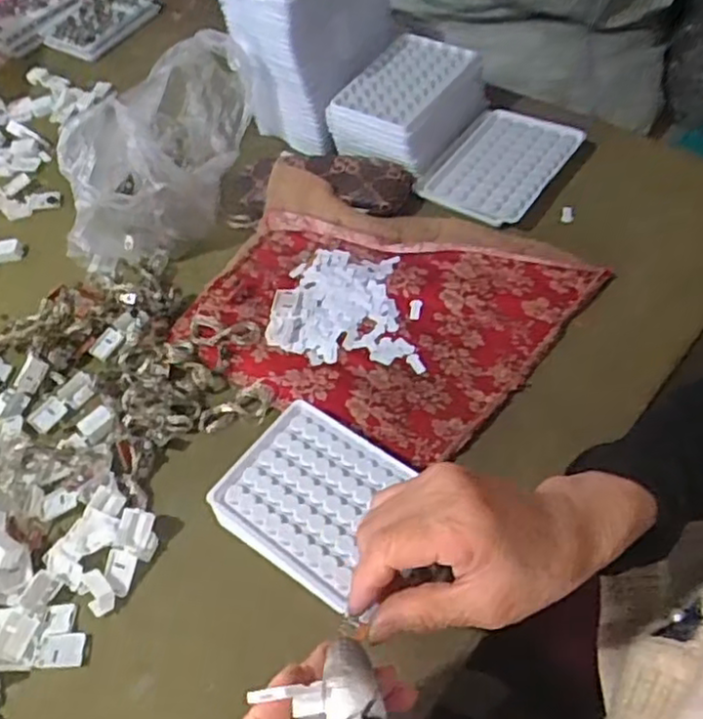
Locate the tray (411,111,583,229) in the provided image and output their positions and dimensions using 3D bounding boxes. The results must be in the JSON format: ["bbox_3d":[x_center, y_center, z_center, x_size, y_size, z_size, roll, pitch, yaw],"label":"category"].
[{"bbox_3d":[0.137,-0.181,0.643,0.099,0.020,0.138,28,63,26],"label":"tray"}]

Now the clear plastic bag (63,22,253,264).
[{"bbox_3d":[-0.172,-0.191,0.640,0.111,0.149,0.214,9,56,15],"label":"clear plastic bag"}]

